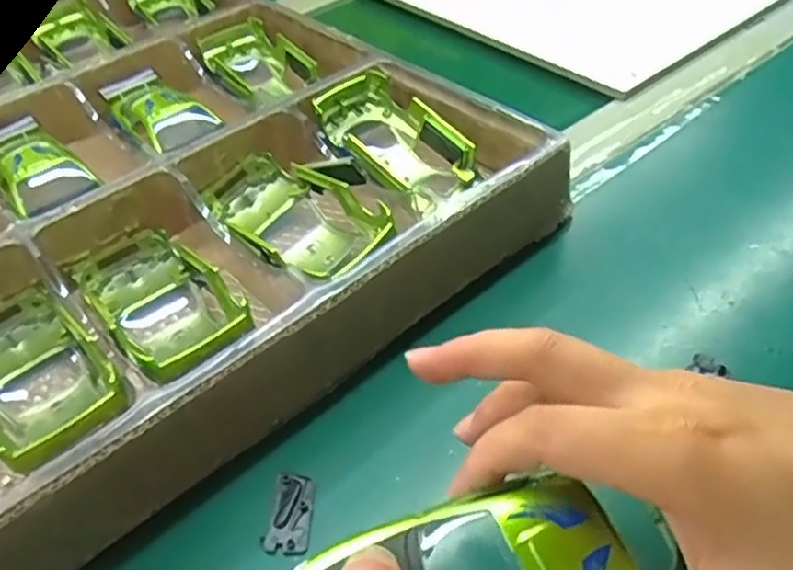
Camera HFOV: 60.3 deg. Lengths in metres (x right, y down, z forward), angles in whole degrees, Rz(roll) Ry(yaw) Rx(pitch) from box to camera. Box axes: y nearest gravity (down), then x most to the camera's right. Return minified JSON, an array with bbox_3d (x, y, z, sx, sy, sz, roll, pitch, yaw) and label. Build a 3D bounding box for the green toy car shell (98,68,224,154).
[{"bbox_3d":[-0.162,-0.113,0.465,0.096,0.036,0.052,30,56,31],"label":"green toy car shell"}]

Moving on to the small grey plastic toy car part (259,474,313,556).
[{"bbox_3d":[-0.044,0.092,0.278,0.018,0.004,0.033,0,45,7],"label":"small grey plastic toy car part"}]

